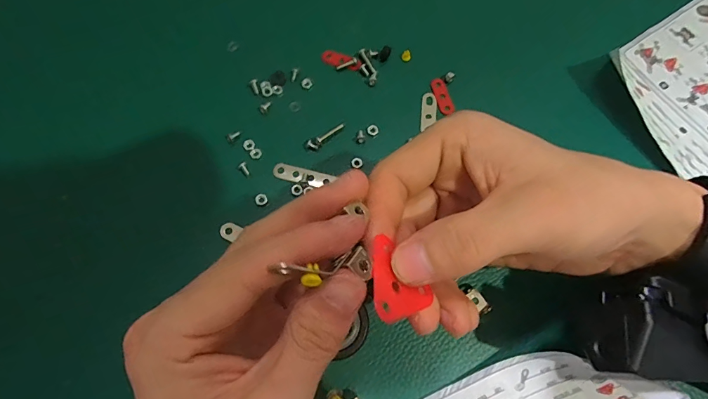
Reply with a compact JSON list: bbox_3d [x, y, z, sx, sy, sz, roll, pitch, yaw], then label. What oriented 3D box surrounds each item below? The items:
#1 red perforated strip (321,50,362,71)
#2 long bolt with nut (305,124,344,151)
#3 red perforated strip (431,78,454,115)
[{"bbox_3d":[-0.009,-0.100,0.281,0.030,0.004,0.012,23,78,14],"label":"red perforated strip"},{"bbox_3d":[-0.018,-0.041,0.258,0.030,0.005,0.008,-32,75,-13],"label":"long bolt with nut"},{"bbox_3d":[0.062,-0.073,0.274,0.011,0.004,0.029,-12,71,-7],"label":"red perforated strip"}]

